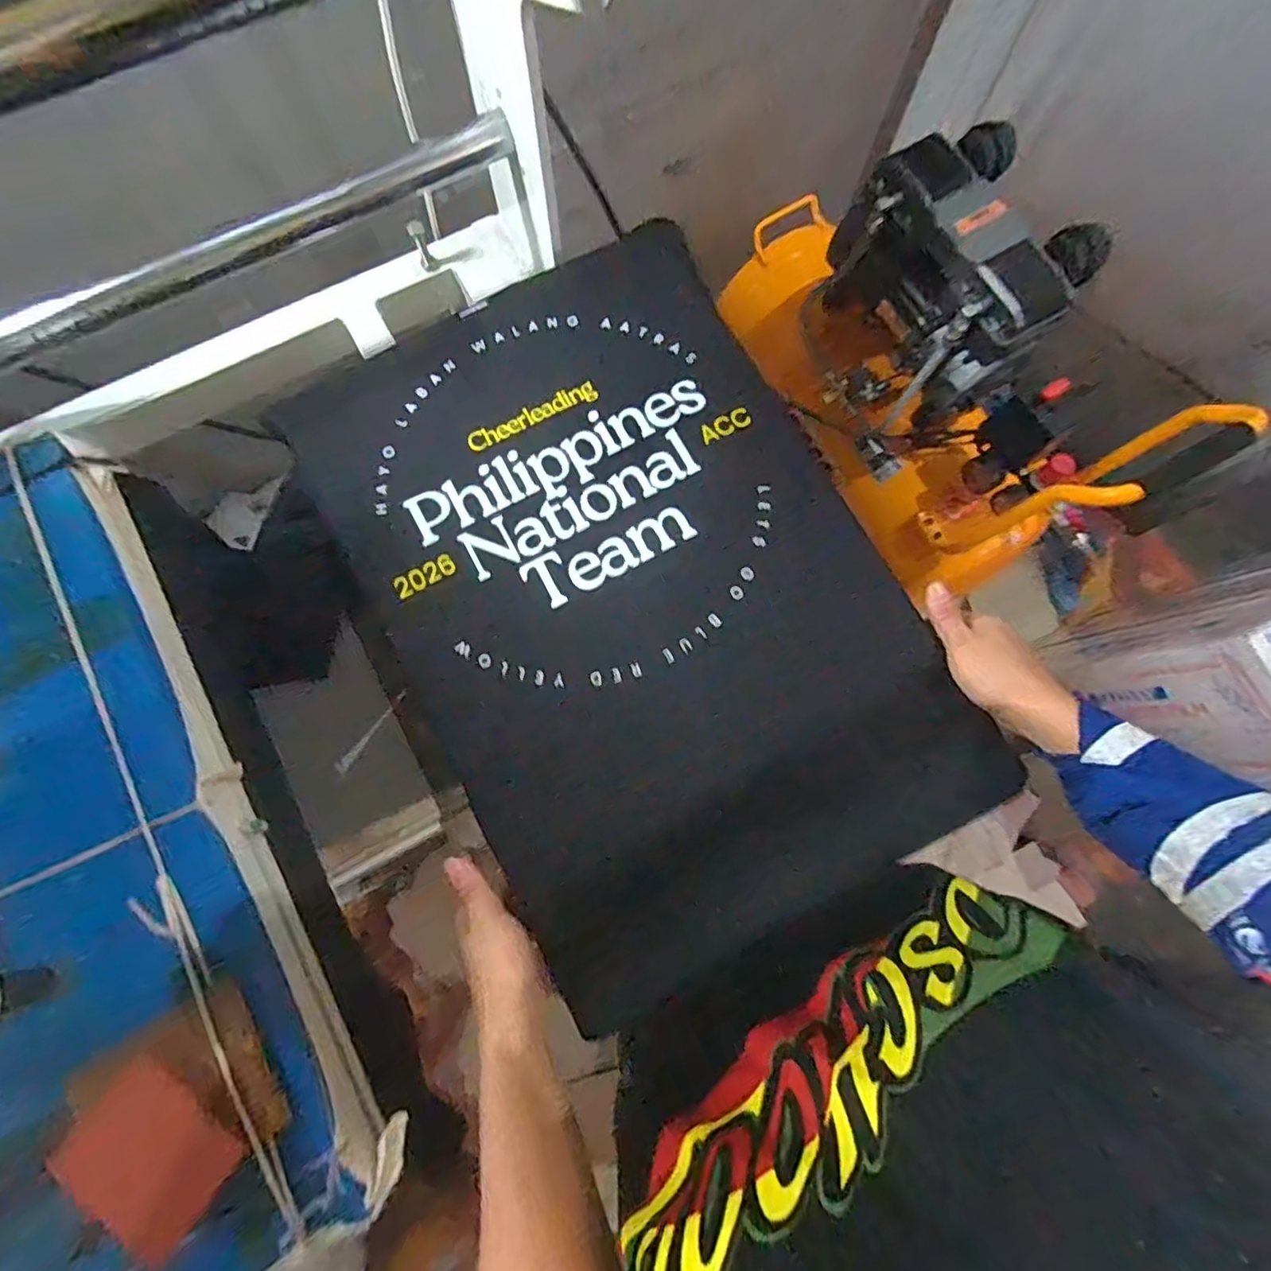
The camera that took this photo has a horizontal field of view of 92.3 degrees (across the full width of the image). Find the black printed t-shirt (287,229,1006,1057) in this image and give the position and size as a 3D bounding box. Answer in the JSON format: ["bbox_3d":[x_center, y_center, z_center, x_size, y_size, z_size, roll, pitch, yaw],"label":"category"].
[{"bbox_3d":[-0.004,-0.041,0.523,0.398,0.036,0.589,-28,80,-6],"label":"black printed t-shirt"}]

